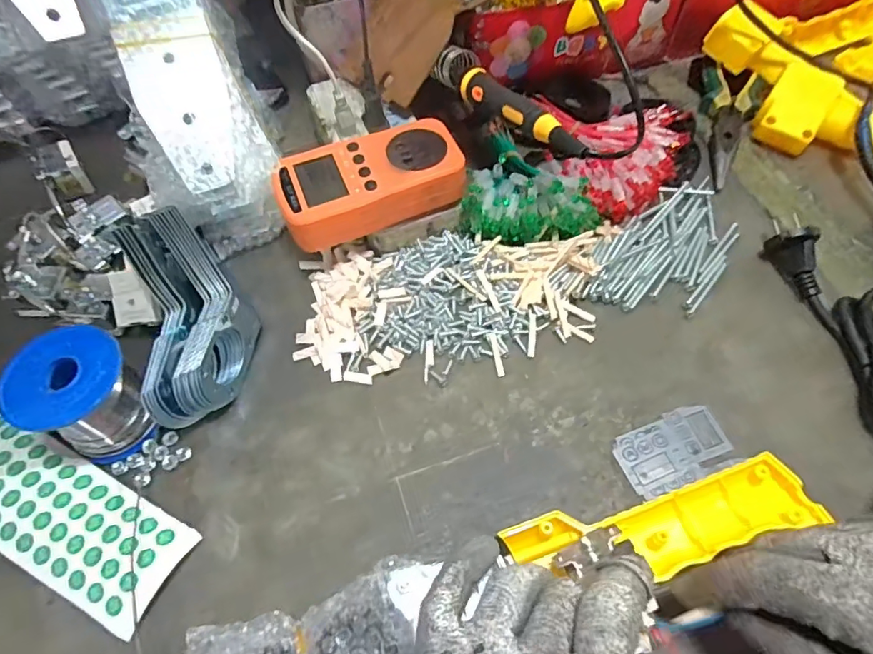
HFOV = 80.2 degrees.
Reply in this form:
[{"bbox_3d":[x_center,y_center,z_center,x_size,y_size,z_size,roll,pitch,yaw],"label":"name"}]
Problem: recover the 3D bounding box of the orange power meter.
[{"bbox_3d":[-0.046,-0.102,0.363,0.126,0.033,0.065,-21,61,-11],"label":"orange power meter"}]

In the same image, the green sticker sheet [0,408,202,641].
[{"bbox_3d":[-0.235,0.096,0.302,0.202,0.017,0.058,24,64,14],"label":"green sticker sheet"}]

